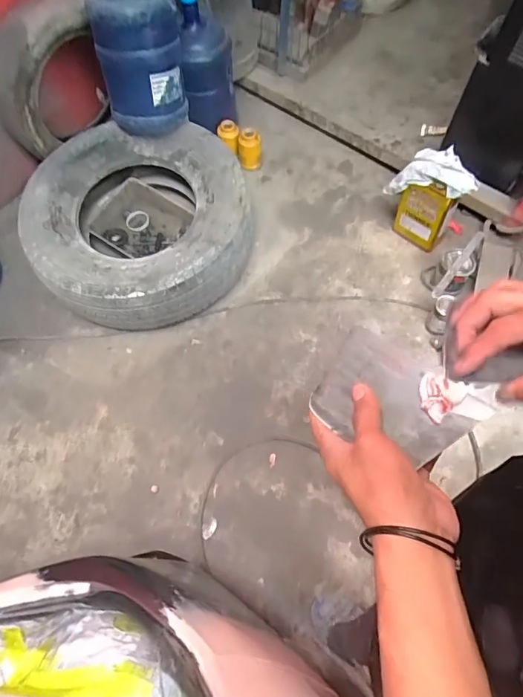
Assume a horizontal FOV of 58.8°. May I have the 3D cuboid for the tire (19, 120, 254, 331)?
[{"bbox_3d":[-0.361,-0.370,1.420,0.656,0.229,0.585,0,75,-1],"label":"tire"}]

